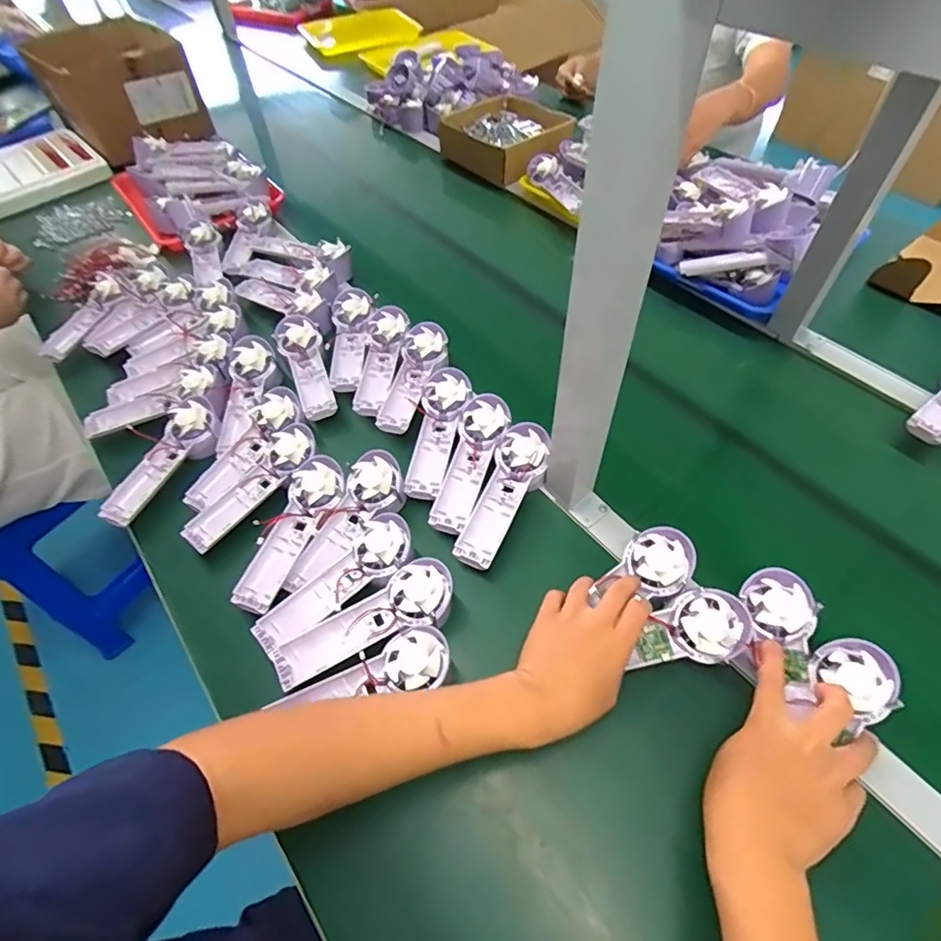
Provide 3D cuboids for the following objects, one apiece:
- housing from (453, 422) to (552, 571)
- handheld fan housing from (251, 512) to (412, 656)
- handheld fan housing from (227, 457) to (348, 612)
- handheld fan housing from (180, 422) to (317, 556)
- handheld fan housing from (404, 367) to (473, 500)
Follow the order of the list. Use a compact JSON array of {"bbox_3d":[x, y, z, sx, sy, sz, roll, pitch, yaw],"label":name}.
[{"bbox_3d":[0.040,0.027,0.585,0.062,0.039,0.180,17,57,14],"label":"housing"},{"bbox_3d":[-0.134,0.108,0.523,0.174,0.020,0.053,-36,60,-21],"label":"handheld fan housing"},{"bbox_3d":[-0.192,0.063,0.562,0.054,0.024,0.175,17,57,14],"label":"handheld fan housing"},{"bbox_3d":[-0.247,0.014,0.599,0.061,0.025,0.177,34,62,24],"label":"handheld fan housing"},{"bbox_3d":[-0.038,-0.048,0.640,0.059,0.026,0.180,5,57,8],"label":"handheld fan housing"}]

